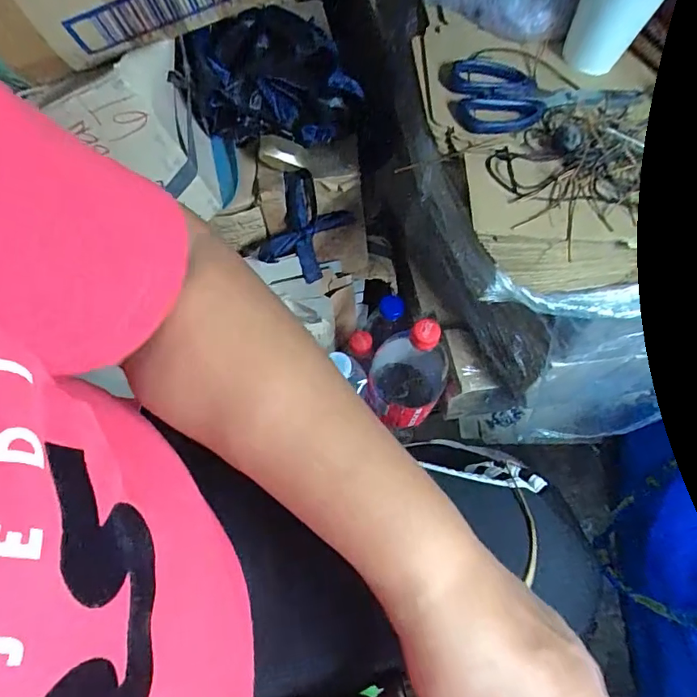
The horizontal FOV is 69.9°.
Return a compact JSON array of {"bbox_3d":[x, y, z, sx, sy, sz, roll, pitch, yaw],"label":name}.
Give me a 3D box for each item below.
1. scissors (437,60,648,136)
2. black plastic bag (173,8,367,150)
[{"bbox_3d":[0.177,-0.224,0.439,0.181,0.011,0.086,-3,61,-4],"label":"scissors"},{"bbox_3d":[-0.074,-0.264,0.492,0.166,0.123,0.062,-3,61,-5],"label":"black plastic bag"}]

